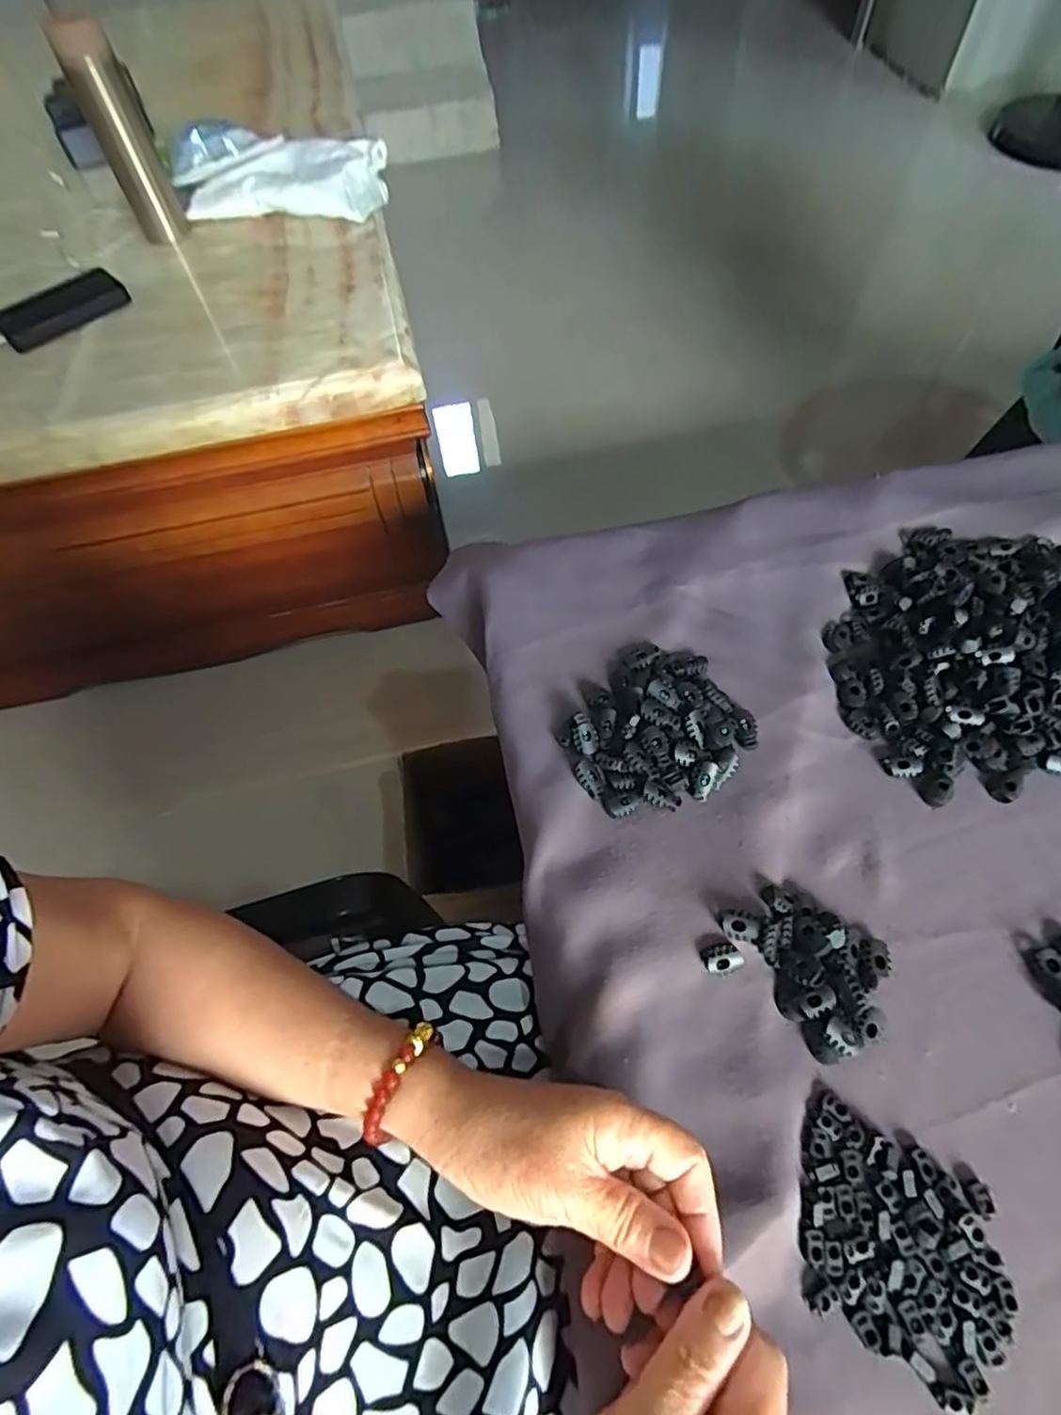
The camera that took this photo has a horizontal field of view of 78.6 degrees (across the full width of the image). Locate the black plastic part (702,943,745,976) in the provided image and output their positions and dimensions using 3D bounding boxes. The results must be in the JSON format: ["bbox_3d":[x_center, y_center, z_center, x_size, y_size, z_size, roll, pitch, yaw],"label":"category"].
[{"bbox_3d":[0.113,0.147,0.378,0.022,0.009,0.015,-16,61,-6],"label":"black plastic part"}]

